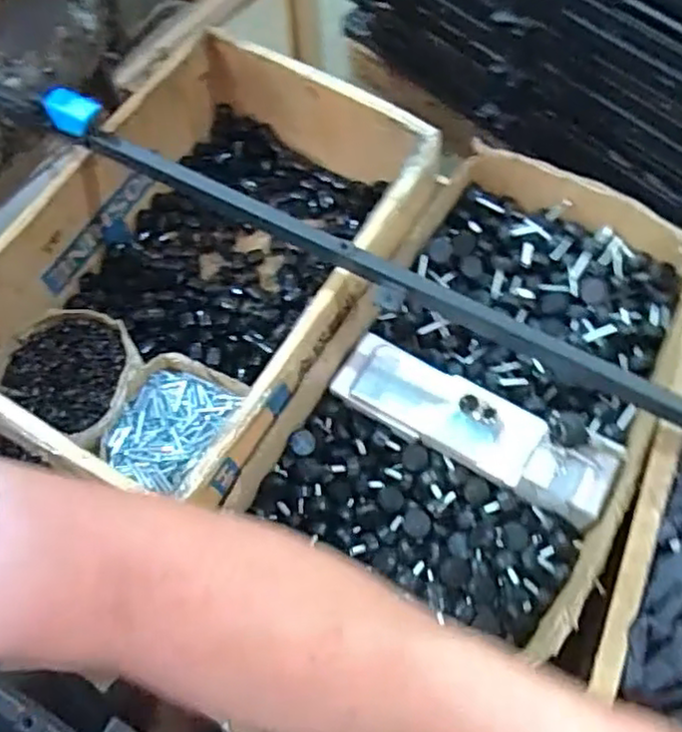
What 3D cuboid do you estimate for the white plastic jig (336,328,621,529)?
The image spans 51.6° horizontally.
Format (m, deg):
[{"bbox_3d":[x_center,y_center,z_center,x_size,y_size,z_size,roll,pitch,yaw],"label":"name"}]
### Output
[{"bbox_3d":[0.139,0.058,0.758,0.304,0.059,0.091,28,69,14],"label":"white plastic jig"}]

